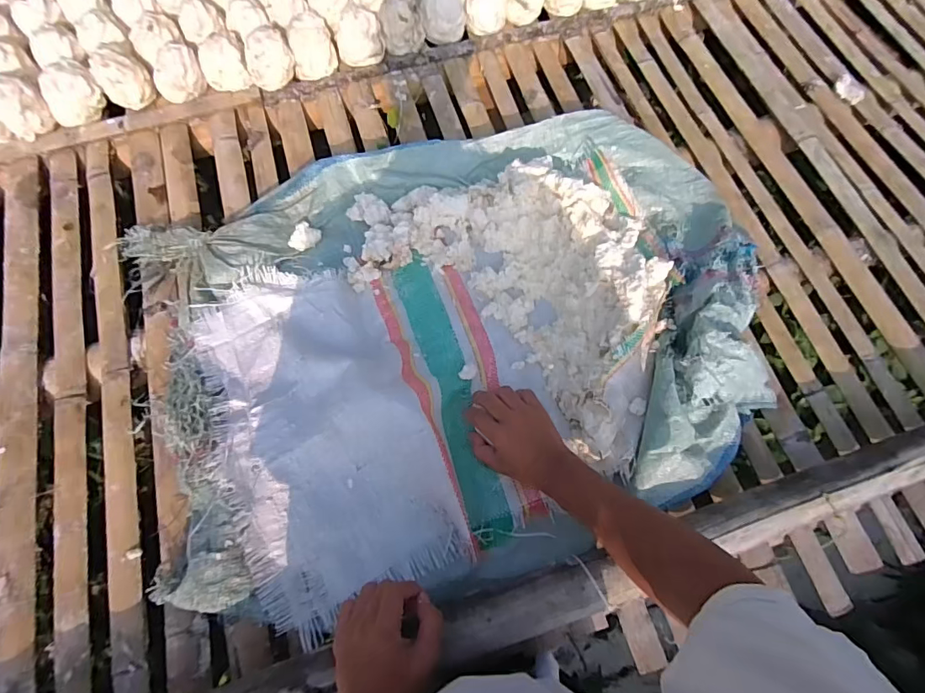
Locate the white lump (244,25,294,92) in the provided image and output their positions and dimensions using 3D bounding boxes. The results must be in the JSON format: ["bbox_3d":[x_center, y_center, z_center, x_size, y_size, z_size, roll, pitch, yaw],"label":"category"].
[{"bbox_3d":[-0.354,-0.522,0.863,0.084,0.090,0.081,-21,70,-10],"label":"white lump"}]

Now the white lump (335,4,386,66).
[{"bbox_3d":[-0.198,-0.587,0.904,0.093,0.084,0.073,-11,69,-6],"label":"white lump"}]

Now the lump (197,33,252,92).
[{"bbox_3d":[-0.428,-0.499,0.853,0.075,0.080,0.060,-26,71,-12],"label":"lump"}]

